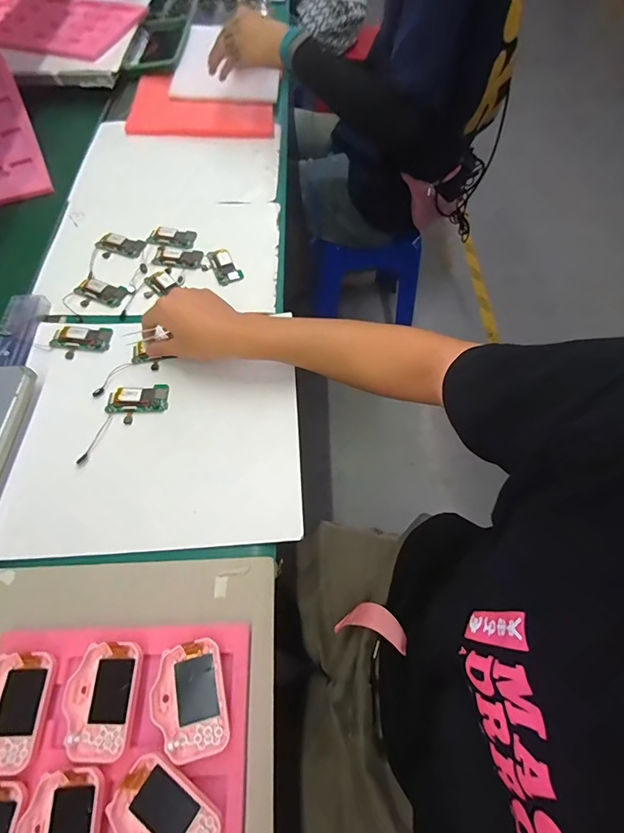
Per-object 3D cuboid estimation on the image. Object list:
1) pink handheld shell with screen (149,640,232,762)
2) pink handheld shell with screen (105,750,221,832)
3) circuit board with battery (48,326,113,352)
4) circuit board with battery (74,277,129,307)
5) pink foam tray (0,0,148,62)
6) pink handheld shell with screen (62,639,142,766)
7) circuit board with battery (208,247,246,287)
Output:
[{"bbox_3d":[-0.107,0.244,0.346,0.059,0.010,0.083,-13,64,-8],"label":"pink handheld shell with screen"},{"bbox_3d":[-0.116,0.314,0.310,0.083,0.012,0.061,33,67,14],"label":"pink handheld shell with screen"},{"bbox_3d":[-0.308,-0.104,0.537,0.072,0.009,0.039,-2,63,-3],"label":"circuit board with battery"},{"bbox_3d":[-0.306,-0.183,0.580,0.075,0.004,0.037,19,64,8],"label":"circuit board with battery"},{"bbox_3d":[-0.593,-0.869,0.885,0.413,0.023,0.241,16,63,9],"label":"pink foam tray"},{"bbox_3d":[-0.183,0.242,0.343,0.063,0.012,0.085,-1,63,-2],"label":"pink handheld shell with screen"},{"bbox_3d":[-0.134,-0.228,0.607,0.037,0.006,0.073,-25,66,-14],"label":"circuit board with battery"}]

